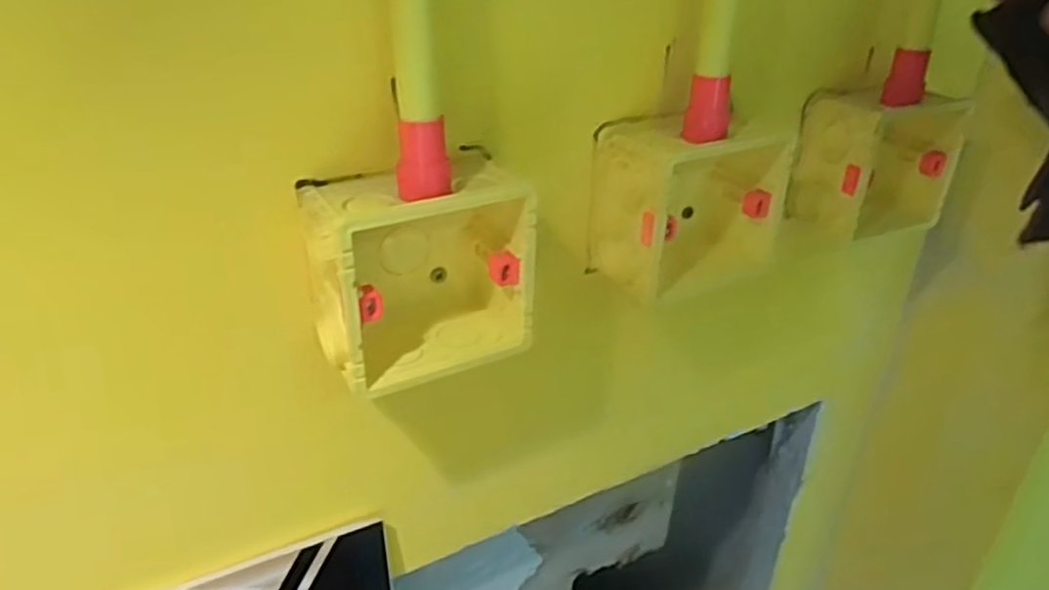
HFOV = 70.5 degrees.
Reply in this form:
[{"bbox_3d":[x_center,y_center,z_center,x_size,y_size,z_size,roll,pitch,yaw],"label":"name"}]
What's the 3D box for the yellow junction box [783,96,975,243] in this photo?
[{"bbox_3d":[0.221,-0.078,0.464,0.099,0.089,0.049,-14,34,-26],"label":"yellow junction box"}]

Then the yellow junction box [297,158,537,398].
[{"bbox_3d":[-0.048,-0.010,0.328,0.093,0.082,0.054,-14,34,-26],"label":"yellow junction box"}]

